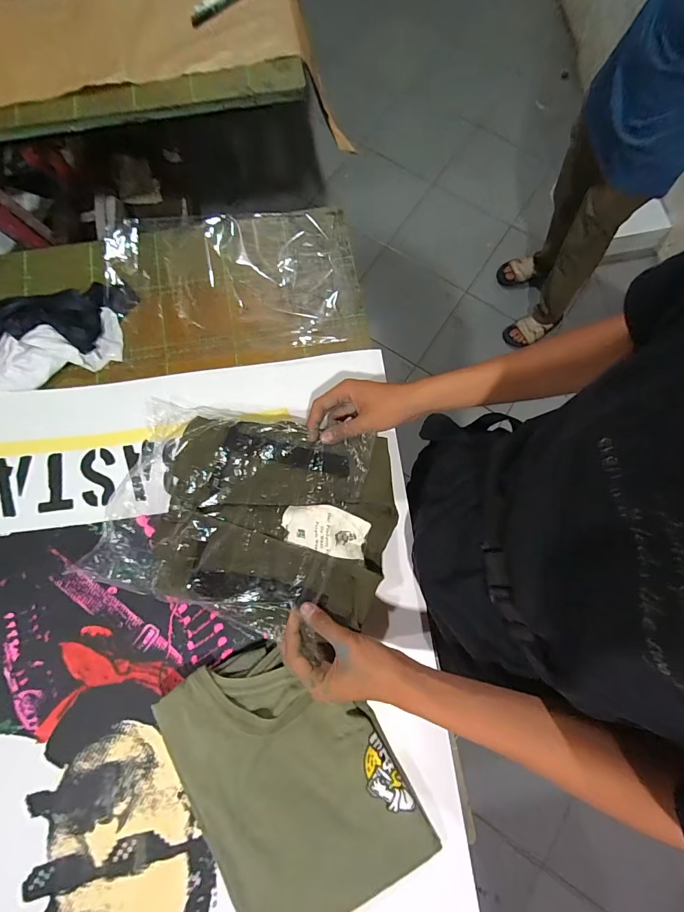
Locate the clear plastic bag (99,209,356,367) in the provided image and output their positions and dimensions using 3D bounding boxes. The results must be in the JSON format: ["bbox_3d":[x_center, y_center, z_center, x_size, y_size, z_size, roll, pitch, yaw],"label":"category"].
[{"bbox_3d":[-0.172,-0.269,0.592,0.354,0.028,0.241,-4,76,-2],"label":"clear plastic bag"}]

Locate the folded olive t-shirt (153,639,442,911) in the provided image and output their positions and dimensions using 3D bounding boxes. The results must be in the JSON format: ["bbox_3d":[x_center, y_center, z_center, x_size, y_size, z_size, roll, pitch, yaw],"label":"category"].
[{"bbox_3d":[-0.059,0.364,0.448,0.217,0.036,0.289,-31,79,-7],"label":"folded olive t-shirt"}]

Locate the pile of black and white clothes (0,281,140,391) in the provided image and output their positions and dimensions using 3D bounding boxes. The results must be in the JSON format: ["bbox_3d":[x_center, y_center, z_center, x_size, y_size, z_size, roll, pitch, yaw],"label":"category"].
[{"bbox_3d":[-0.418,-0.176,0.548,0.248,0.050,0.134,-21,78,-5],"label":"pile of black and white clothes"}]

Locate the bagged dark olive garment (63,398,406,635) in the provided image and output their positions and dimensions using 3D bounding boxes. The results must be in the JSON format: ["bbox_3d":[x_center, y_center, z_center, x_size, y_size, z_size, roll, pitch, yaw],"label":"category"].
[{"bbox_3d":[-0.123,0.070,0.482,0.351,0.036,0.236,10,77,16],"label":"bagged dark olive garment"}]

